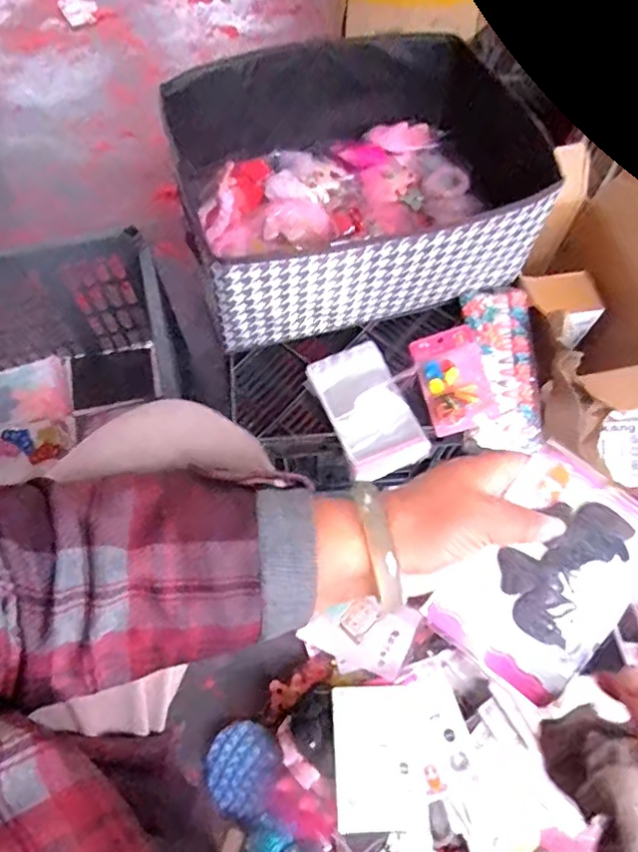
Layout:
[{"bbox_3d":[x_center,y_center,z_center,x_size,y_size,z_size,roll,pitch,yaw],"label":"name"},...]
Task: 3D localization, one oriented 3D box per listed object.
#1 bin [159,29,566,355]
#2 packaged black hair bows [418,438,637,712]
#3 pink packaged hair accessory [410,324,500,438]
[{"bbox_3d":[0.028,-0.304,0.713,0.381,0.164,0.339,-16,65,-8],"label":"bin"},{"bbox_3d":[0.135,0.087,0.327,0.089,0.005,0.129,37,89,9],"label":"packaged black hair bows"},{"bbox_3d":[0.167,-0.060,0.693,0.081,0.015,0.145,-15,60,7],"label":"pink packaged hair accessory"}]

